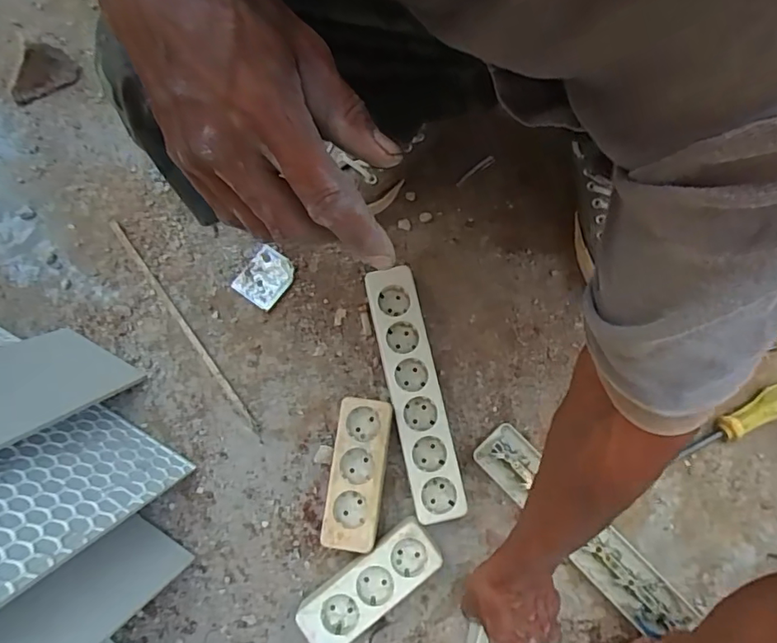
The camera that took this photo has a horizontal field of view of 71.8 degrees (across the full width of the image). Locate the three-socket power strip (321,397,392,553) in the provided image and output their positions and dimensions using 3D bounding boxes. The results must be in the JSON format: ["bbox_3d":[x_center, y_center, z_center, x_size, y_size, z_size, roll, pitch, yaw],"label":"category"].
[{"bbox_3d":[-0.033,0.163,0.584,0.062,0.049,0.154,7,78,2],"label":"three-socket power strip"}]

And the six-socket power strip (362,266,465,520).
[{"bbox_3d":[0.028,0.079,0.611,0.056,0.033,0.280,-12,76,0],"label":"six-socket power strip"}]

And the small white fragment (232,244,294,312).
[{"bbox_3d":[-0.151,-0.055,0.658,0.055,0.004,0.068,35,79,6],"label":"small white fragment"}]

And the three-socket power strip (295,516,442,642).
[{"bbox_3d":[-0.018,0.274,0.562,0.157,0.048,0.060,-37,80,-7],"label":"three-socket power strip"}]

